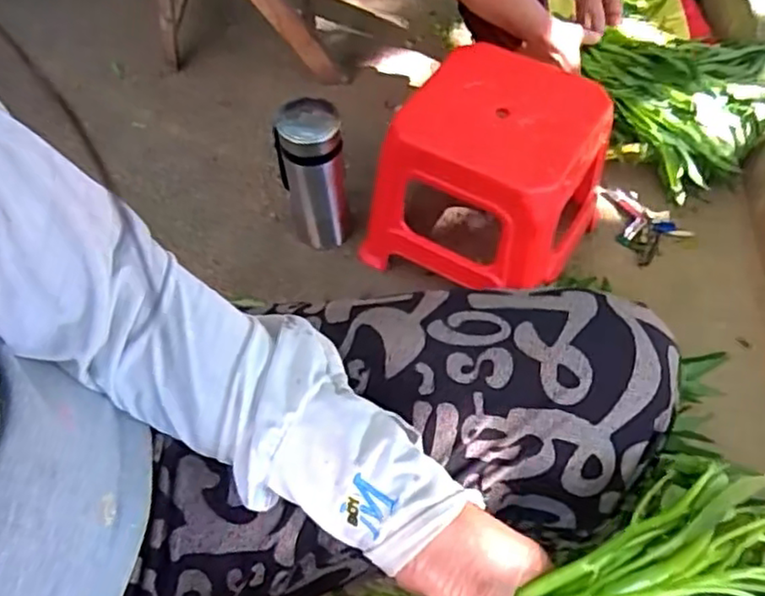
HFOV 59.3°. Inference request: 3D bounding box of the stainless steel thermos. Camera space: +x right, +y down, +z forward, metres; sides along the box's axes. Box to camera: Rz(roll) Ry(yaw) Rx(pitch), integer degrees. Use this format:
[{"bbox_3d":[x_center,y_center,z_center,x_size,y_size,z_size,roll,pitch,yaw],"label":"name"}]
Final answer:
[{"bbox_3d":[-0.095,-0.164,0.953,0.089,0.217,0.069,-7,56,-5],"label":"stainless steel thermos"}]

